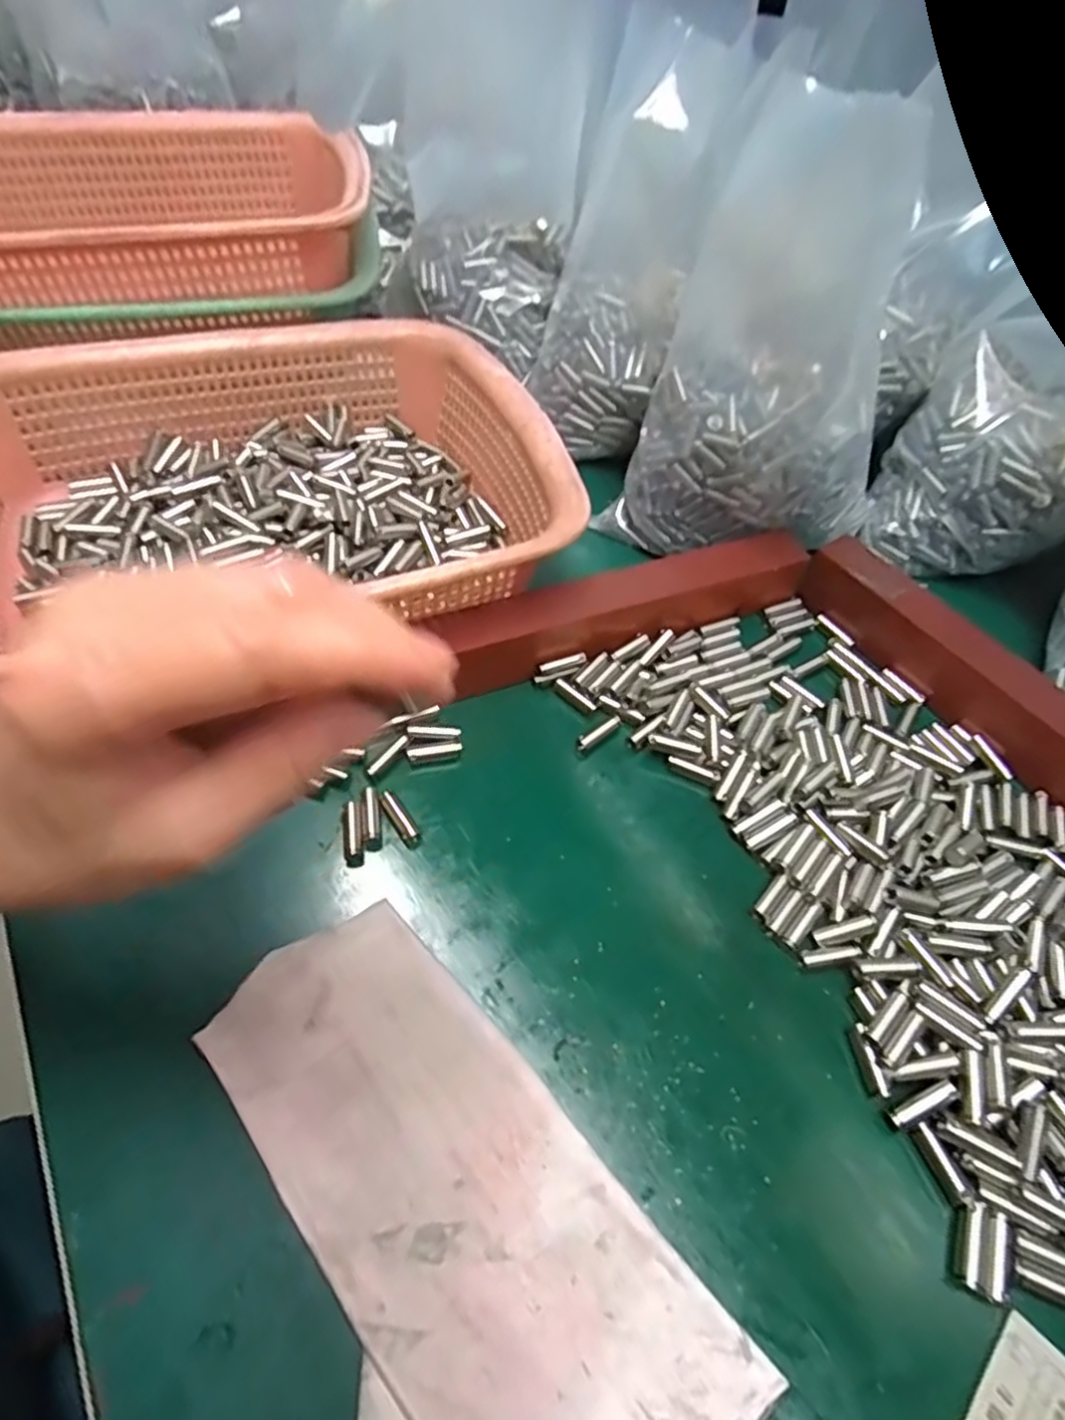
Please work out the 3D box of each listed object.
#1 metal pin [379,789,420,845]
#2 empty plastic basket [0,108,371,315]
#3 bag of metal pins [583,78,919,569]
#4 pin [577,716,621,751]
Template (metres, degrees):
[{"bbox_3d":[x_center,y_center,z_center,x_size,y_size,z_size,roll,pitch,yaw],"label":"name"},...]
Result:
[{"bbox_3d":[-0.058,0.046,0.305,0.008,0.005,0.028,-29,63,-21],"label":"metal pin"},{"bbox_3d":[-0.253,-0.306,0.435,0.292,0.073,0.219,-13,58,-12],"label":"empty plastic basket"},{"bbox_3d":[0.127,-0.164,0.356,0.132,0.182,0.105,30,59,15],"label":"bag of metal pins"},{"bbox_3d":[0.033,0.011,0.341,0.027,0.005,0.006,-31,63,-22],"label":"pin"}]

